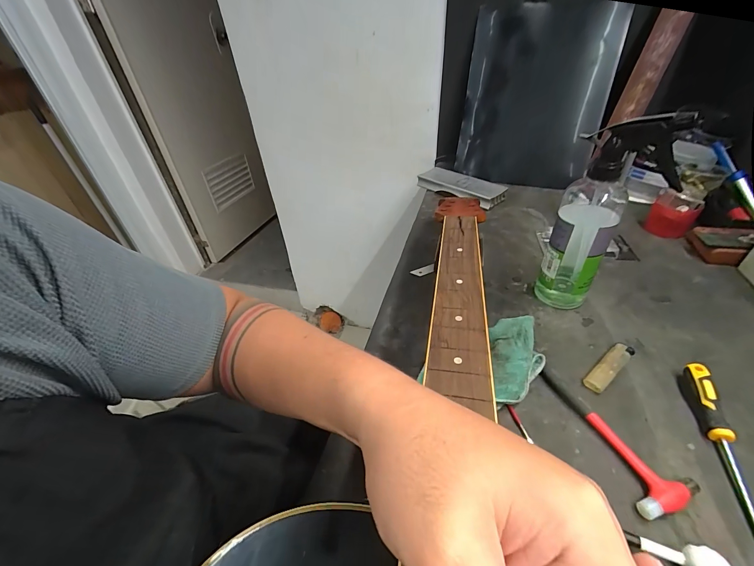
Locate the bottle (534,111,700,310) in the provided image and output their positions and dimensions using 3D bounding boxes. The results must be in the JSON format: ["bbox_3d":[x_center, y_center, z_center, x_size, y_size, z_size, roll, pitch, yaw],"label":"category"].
[{"bbox_3d":[0.270,-0.070,0.388,0.093,0.235,0.059,18,43,25],"label":"bottle"}]

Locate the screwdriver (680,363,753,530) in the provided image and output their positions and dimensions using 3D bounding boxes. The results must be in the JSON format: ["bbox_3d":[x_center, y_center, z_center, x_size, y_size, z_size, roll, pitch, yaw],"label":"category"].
[{"bbox_3d":[0.313,0.145,0.284,0.018,0.023,0.164,9,40,16],"label":"screwdriver"}]

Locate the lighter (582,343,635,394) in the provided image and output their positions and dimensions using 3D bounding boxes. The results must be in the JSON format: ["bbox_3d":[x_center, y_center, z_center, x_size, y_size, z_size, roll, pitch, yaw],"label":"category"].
[{"bbox_3d":[0.266,0.095,0.364,0.084,0.012,0.020,-27,44,-27],"label":"lighter"}]

